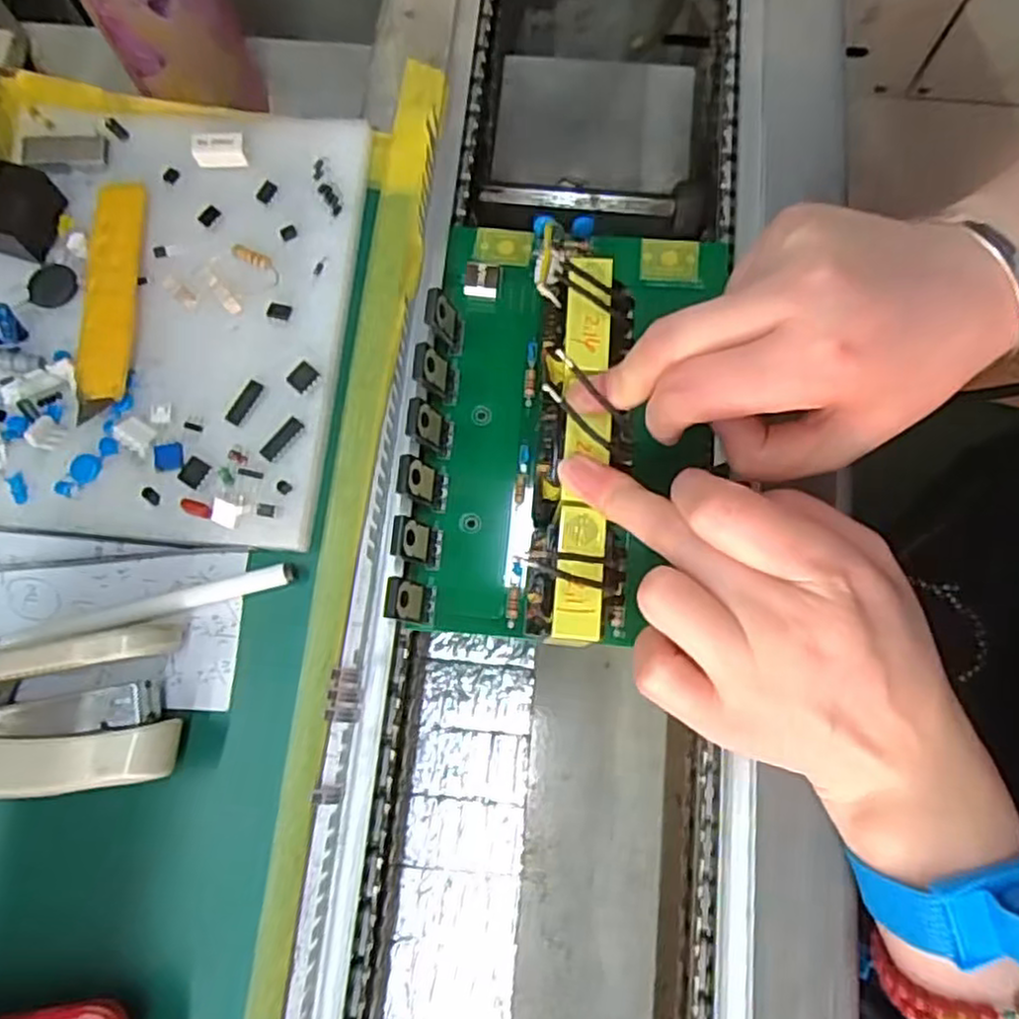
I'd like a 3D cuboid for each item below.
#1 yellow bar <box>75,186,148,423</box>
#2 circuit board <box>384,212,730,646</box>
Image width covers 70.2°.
[{"bbox_3d":[-0.160,-0.086,0.293,0.020,0.006,0.102,-3,77,0],"label":"yellow bar"},{"bbox_3d":[0.017,-0.042,0.276,0.108,0.063,0.180,8,76,0],"label":"circuit board"}]

